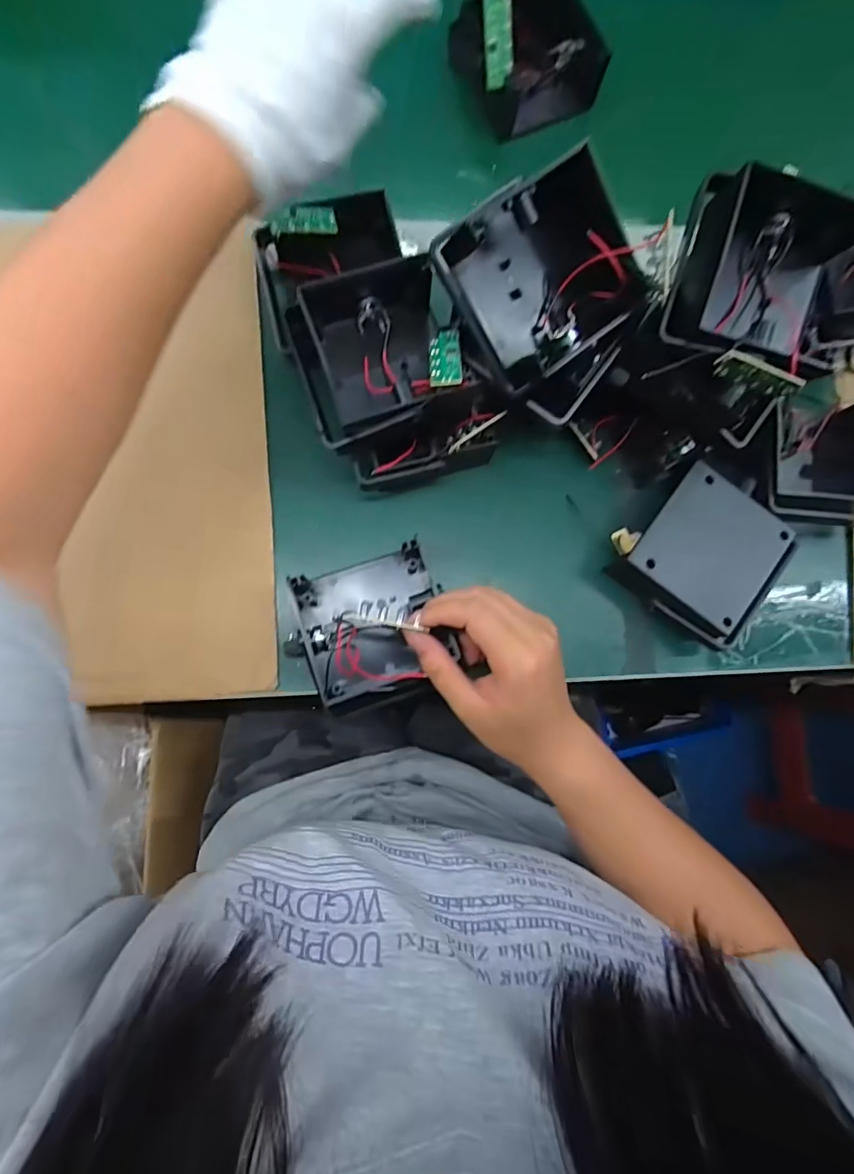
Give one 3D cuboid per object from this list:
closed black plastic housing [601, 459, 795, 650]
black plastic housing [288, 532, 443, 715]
[{"bbox_3d":[0.182,-0.019,0.354,0.088,0.043,0.094,37,82,1],"label":"closed black plastic housing"},{"bbox_3d":[-0.038,0.026,0.339,0.096,0.033,0.091,-15,85,-6],"label":"black plastic housing"}]

